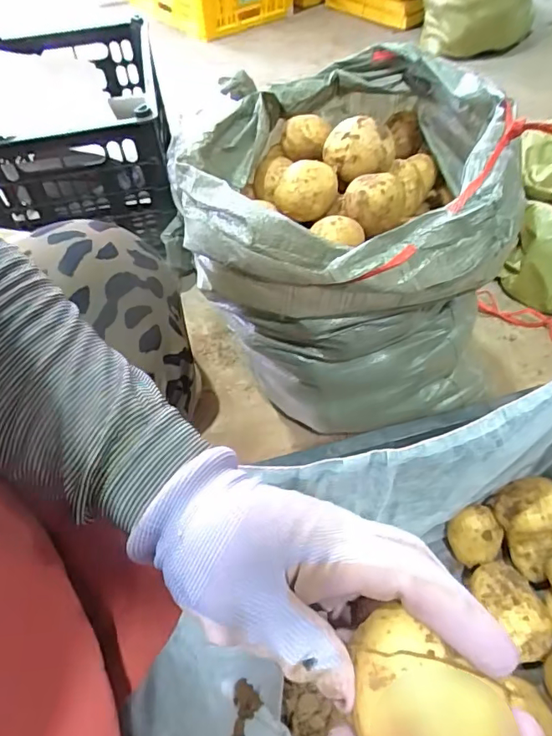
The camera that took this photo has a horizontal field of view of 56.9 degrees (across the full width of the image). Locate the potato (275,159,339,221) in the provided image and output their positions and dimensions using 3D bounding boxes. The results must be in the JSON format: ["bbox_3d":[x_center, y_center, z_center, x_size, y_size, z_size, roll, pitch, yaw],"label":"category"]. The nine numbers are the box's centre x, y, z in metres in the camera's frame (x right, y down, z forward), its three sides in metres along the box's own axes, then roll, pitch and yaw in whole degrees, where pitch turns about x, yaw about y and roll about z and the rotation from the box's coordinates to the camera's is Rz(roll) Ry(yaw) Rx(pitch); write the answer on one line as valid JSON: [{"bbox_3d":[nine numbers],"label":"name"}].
[{"bbox_3d":[0.029,-0.168,0.490,0.057,0.041,0.042,0,51,4],"label":"potato"}]

